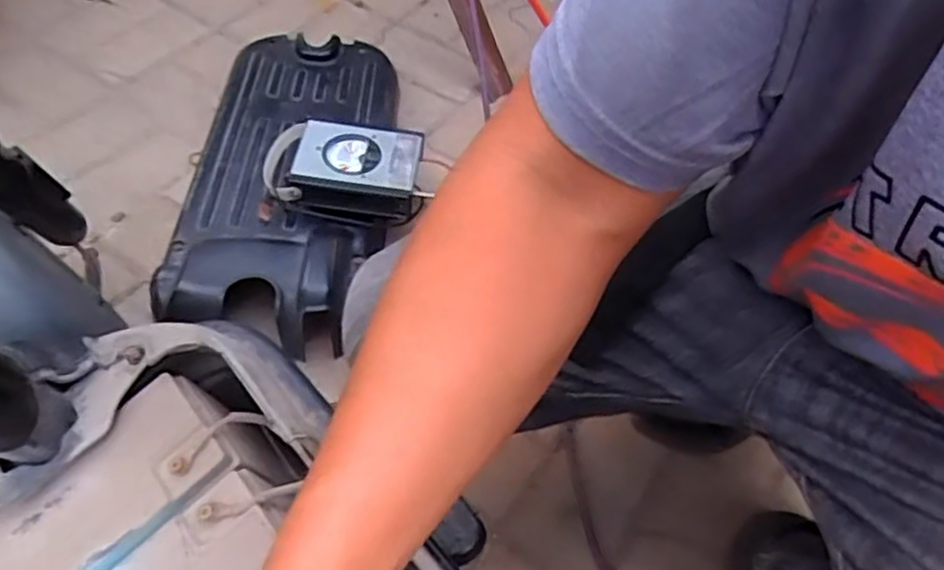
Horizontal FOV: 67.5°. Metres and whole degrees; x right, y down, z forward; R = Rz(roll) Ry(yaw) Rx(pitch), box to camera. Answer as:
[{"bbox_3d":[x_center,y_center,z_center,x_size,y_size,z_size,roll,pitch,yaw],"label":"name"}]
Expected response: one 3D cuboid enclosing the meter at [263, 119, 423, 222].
[{"bbox_3d":[-0.153,-0.133,0.830,0.181,0.056,0.116,3,53,-3],"label":"meter"}]

